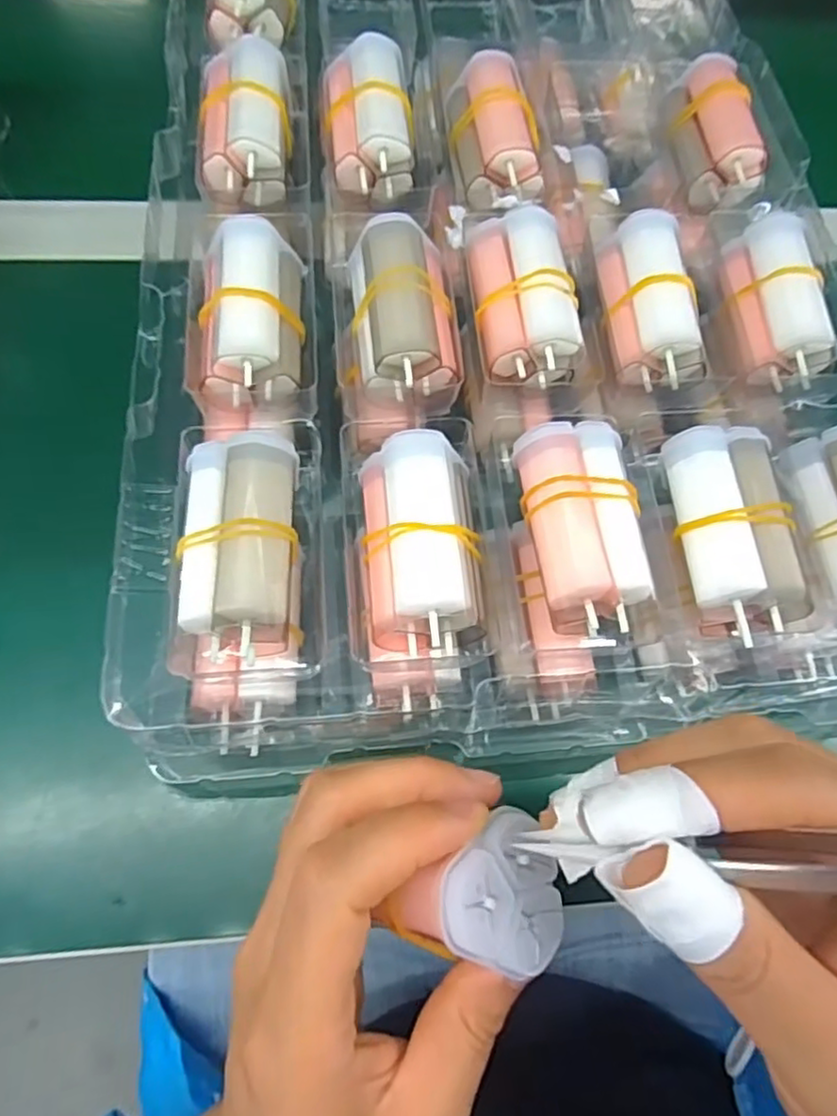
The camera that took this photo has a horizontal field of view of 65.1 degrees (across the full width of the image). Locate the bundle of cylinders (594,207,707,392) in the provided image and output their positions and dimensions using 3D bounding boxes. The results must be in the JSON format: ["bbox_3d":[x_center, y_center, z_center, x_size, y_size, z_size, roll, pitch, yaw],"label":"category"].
[{"bbox_3d":[0.090,-0.101,0.254,0.032,0.024,0.065,-3,68,-4],"label":"bundle of cylinders"}]

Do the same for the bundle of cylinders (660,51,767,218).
[{"bbox_3d":[0.131,-0.191,0.294,0.032,0.028,0.062,-7,68,-6],"label":"bundle of cylinders"}]

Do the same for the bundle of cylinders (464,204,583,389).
[{"bbox_3d":[0.039,-0.099,0.247,0.034,0.022,0.066,-5,68,-5],"label":"bundle of cylinders"}]

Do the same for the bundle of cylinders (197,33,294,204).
[{"bbox_3d":[-0.072,-0.181,0.278,0.036,0.034,0.066,-5,68,-5],"label":"bundle of cylinders"}]

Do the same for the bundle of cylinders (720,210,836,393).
[{"bbox_3d":[0.141,-0.103,0.259,0.029,0.025,0.066,-9,69,-7],"label":"bundle of cylinders"}]

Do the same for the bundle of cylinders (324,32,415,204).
[{"bbox_3d":[-0.021,-0.187,0.277,0.035,0.026,0.063,-2,68,-4],"label":"bundle of cylinders"}]

